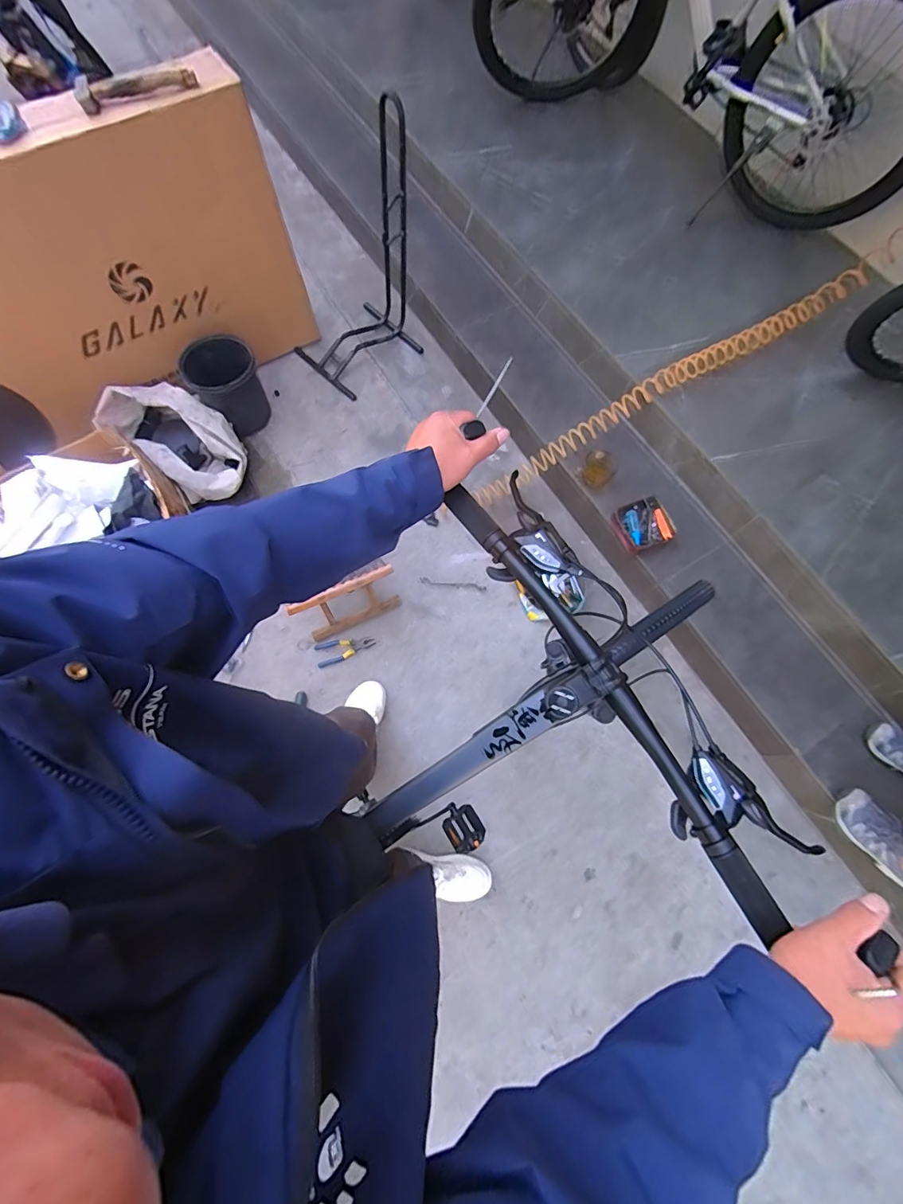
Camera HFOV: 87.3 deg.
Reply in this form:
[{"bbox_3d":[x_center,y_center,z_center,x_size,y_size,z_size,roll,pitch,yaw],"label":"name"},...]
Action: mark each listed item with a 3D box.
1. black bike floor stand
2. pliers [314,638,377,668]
[{"bbox_3d":[-0.330,-1.128,1.581,0.445,0.655,0.346,-42,77,-15],"label":"black bike floor stand"},{"bbox_3d":[-0.341,0.148,1.520,0.184,0.013,0.073,-19,72,-9],"label":"pliers"}]

